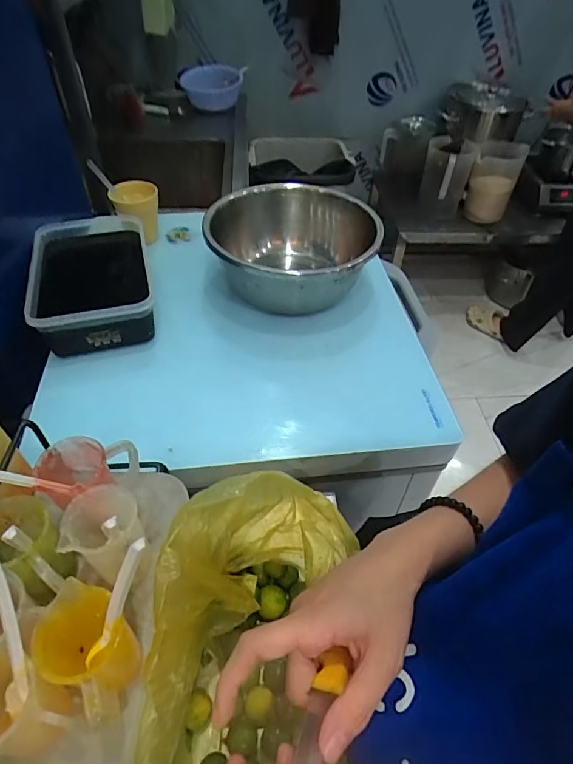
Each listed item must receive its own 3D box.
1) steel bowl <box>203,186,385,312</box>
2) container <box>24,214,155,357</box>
[{"bbox_3d":[0.012,-0.213,0.731,0.261,0.107,0.251,1,47,-1],"label":"steel bowl"},{"bbox_3d":[-0.291,-0.158,0.695,0.159,0.077,0.254,-12,51,-12],"label":"container"}]

